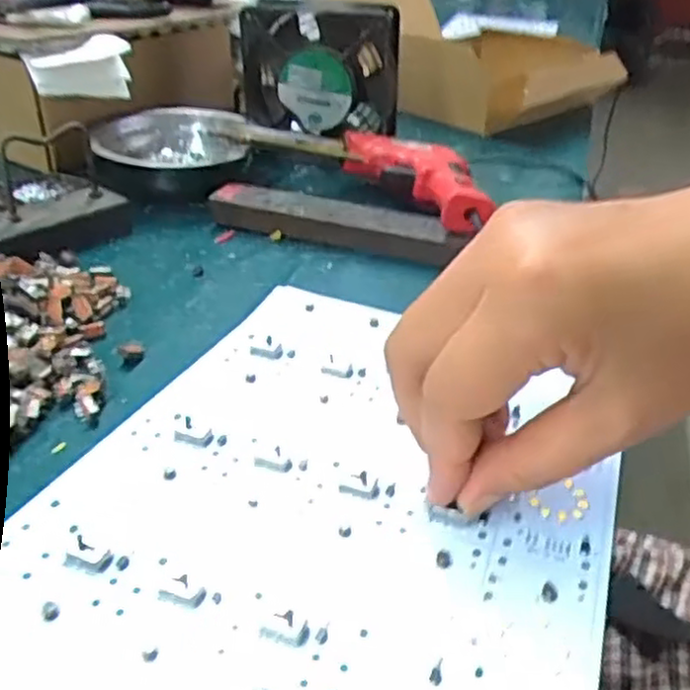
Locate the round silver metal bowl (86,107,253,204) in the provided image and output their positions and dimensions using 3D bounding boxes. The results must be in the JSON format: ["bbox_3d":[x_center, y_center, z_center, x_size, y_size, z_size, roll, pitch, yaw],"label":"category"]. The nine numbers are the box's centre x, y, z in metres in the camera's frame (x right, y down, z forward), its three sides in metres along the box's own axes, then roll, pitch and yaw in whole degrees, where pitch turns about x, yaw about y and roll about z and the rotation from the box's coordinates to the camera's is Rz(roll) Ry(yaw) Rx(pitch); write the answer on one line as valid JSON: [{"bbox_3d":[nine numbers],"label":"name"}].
[{"bbox_3d":[-0.132,-0.142,0.552,0.104,0.051,0.106,-5,35,-12],"label":"round silver metal bowl"}]

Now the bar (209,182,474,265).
[{"bbox_3d":[-0.008,-0.079,0.482,0.165,0.027,0.033,14,35,17],"label":"bar"}]

